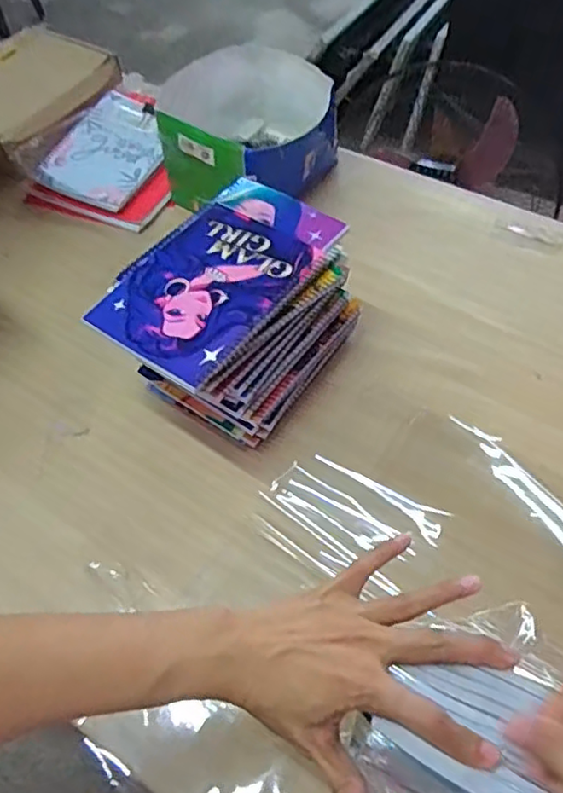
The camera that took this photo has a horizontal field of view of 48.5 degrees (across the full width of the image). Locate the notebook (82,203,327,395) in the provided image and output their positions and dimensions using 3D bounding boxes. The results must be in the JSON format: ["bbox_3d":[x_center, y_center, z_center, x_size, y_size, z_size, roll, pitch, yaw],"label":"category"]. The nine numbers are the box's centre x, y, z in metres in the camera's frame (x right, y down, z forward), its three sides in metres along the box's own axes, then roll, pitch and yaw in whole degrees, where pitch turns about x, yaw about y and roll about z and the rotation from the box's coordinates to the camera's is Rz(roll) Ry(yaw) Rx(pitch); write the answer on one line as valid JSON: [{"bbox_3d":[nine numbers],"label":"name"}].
[{"bbox_3d":[-0.072,-0.103,0.595,0.142,0.013,0.195,30,63,23],"label":"notebook"}]

